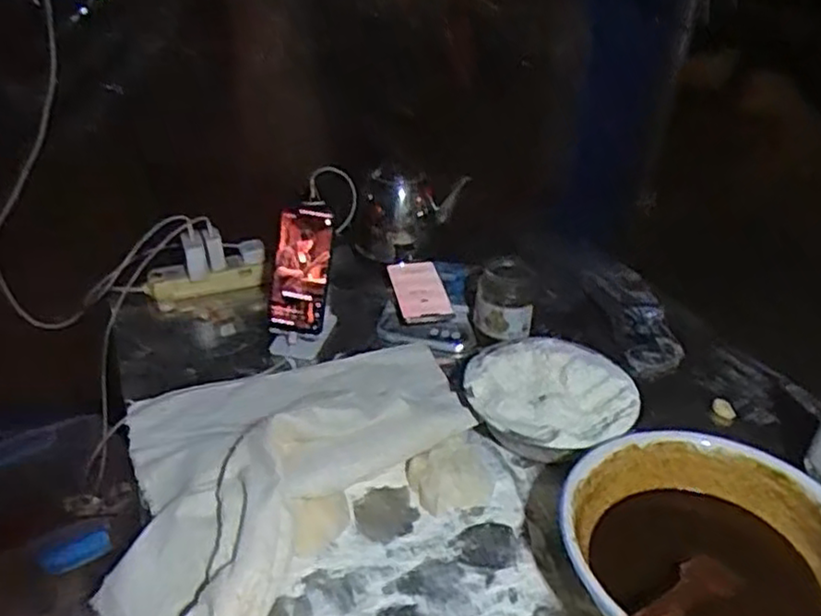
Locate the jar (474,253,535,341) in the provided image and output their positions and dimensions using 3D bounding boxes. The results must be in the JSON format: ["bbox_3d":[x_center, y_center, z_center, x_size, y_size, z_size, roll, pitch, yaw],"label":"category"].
[{"bbox_3d":[0.121,-0.013,0.925,0.071,0.074,0.070,0,32,0],"label":"jar"}]

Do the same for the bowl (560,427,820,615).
[{"bbox_3d":[0.262,0.225,0.621,0.247,0.094,0.238,0,32,0],"label":"bowl"}]

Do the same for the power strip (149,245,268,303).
[{"bbox_3d":[-0.307,-0.050,1.076,0.178,0.051,0.053,-8,33,-13],"label":"power strip"}]

